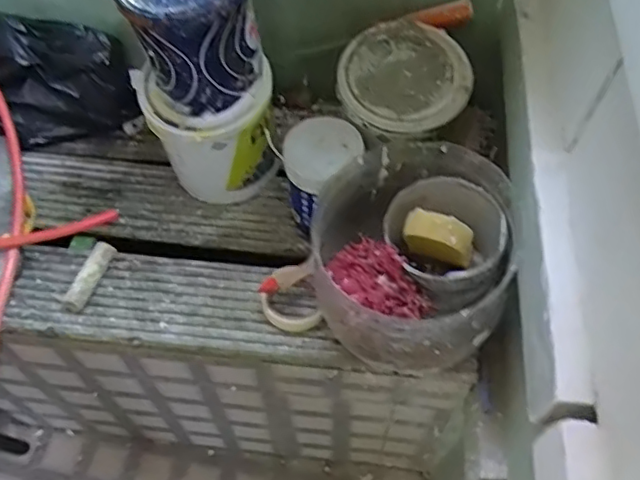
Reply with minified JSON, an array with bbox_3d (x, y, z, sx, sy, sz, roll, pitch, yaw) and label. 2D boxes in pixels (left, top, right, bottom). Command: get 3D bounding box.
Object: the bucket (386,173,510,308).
[{"bbox_3d":[0.152,0.005,0.769,0.143,0.120,0.154,8,57,4],"label":"bucket"}]

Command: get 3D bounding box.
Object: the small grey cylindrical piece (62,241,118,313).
[{"bbox_3d":[-0.334,0.053,0.891,0.031,0.030,0.113,20,59,12],"label":"small grey cylindrical piece"}]

